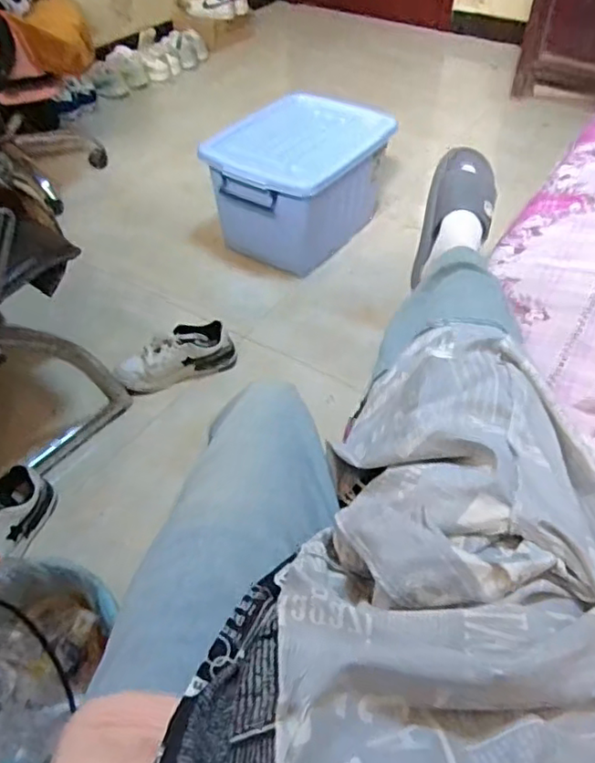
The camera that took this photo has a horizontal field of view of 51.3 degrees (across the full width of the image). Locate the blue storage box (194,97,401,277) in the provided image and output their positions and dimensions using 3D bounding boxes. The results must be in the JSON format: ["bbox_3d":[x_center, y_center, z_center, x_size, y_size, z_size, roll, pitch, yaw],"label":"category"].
[{"bbox_3d":[0.001,-0.529,1.710,0.349,0.322,0.448,31,55,27],"label":"blue storage box"}]

